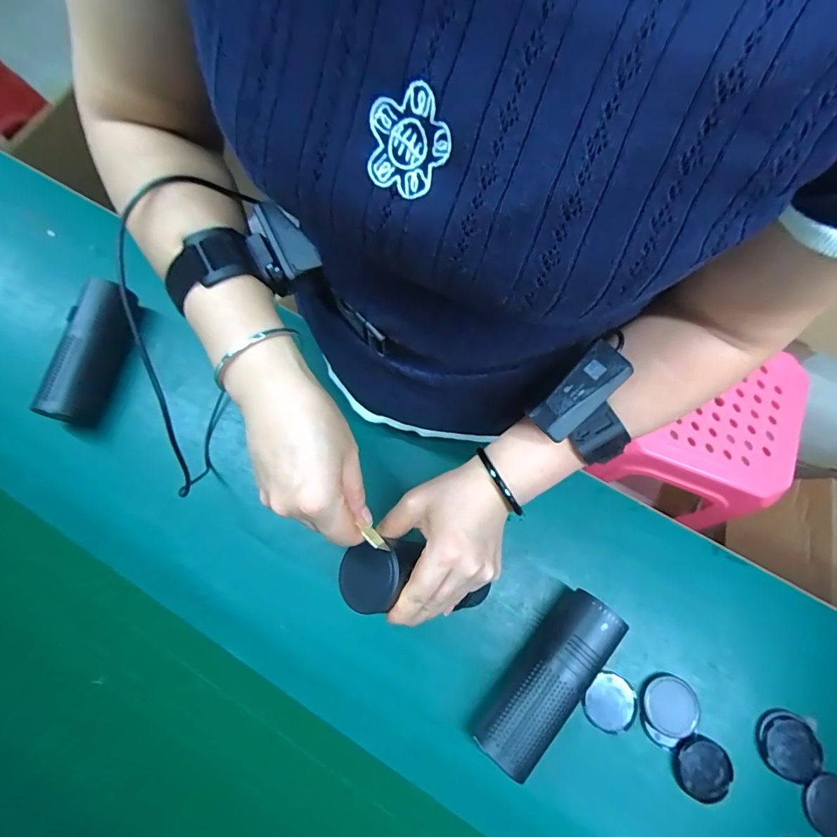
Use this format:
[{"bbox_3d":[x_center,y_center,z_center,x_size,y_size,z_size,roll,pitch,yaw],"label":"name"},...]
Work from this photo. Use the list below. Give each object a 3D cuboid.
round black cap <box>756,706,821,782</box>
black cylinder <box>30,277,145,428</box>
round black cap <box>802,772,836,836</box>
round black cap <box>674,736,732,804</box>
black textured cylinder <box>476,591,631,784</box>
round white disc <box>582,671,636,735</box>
[{"bbox_3d":[0.345,0.304,0.419,0.054,0.006,0.054,0,74,1],"label":"round black cap"},{"bbox_3d":[-0.376,-0.075,0.519,0.053,0.062,0.167,11,73,4],"label":"black cylinder"},{"bbox_3d":[0.376,0.352,0.405,0.050,0.004,0.055,0,74,1],"label":"round black cap"},{"bbox_3d":[0.264,0.324,0.416,0.047,0.004,0.049,0,74,1],"label":"round black cap"},{"bbox_3d":[0.121,0.241,0.422,0.052,0.053,0.162,39,78,11],"label":"black textured cylinder"},{"bbox_3d":[0.186,0.275,0.433,0.047,0.004,0.050,0,74,1],"label":"round white disc"}]

